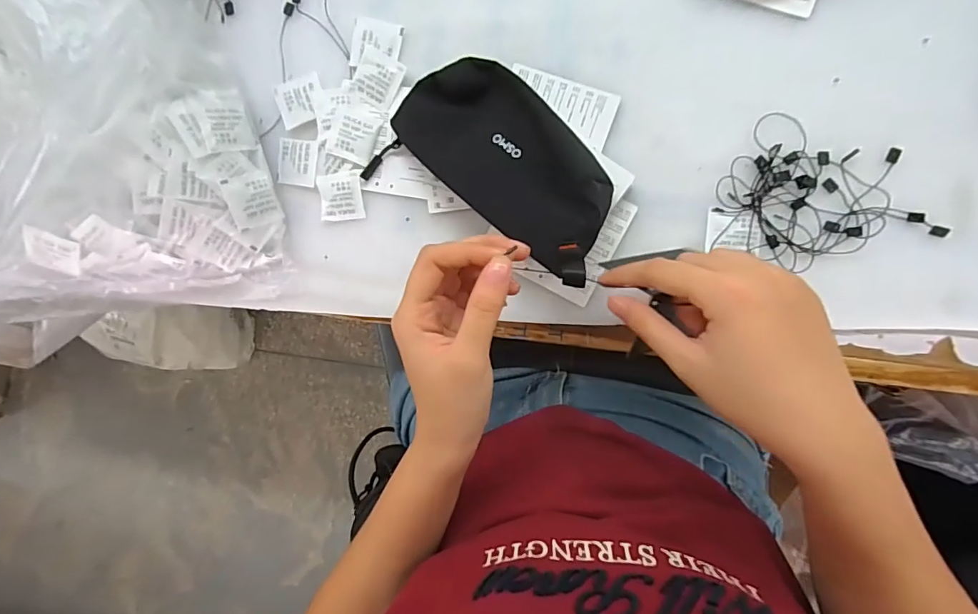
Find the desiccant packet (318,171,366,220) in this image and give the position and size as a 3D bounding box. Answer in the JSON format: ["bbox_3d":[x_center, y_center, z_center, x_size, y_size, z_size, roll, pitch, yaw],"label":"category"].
[{"bbox_3d":[-0.129,-0.096,0.412,0.039,0.004,0.040,-6,94,9],"label":"desiccant packet"}]

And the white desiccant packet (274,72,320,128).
[{"bbox_3d":[-0.166,-0.181,0.415,0.038,0.008,0.043,-14,93,10],"label":"white desiccant packet"}]

